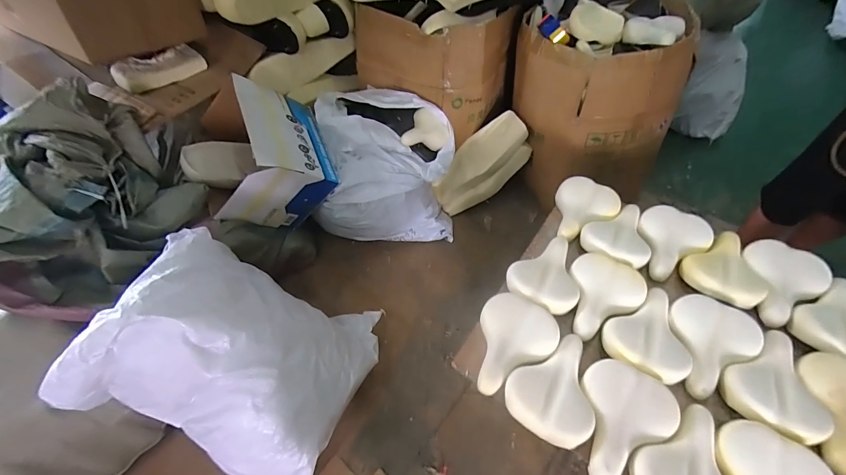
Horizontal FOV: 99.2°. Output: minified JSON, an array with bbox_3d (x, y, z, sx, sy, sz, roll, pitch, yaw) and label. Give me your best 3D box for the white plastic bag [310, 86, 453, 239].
[{"bbox_3d":[-0.159,-0.314,1.584,0.577,0.480,0.503,-4,52,-1],"label":"white plastic bag"}]

